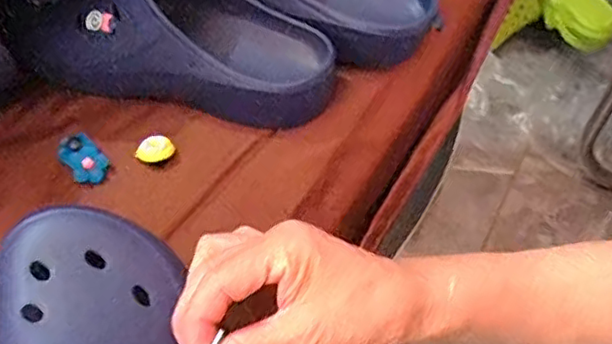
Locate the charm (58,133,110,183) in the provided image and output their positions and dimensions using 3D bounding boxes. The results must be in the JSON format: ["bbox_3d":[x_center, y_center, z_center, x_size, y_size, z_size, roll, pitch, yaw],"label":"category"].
[{"bbox_3d":[-0.152,-0.011,0.421,0.024,0.009,0.041,-35,63,-26],"label":"charm"}]

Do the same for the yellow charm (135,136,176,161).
[{"bbox_3d":[-0.103,-0.016,0.426,0.026,0.008,0.016,-3,54,-6],"label":"yellow charm"}]

